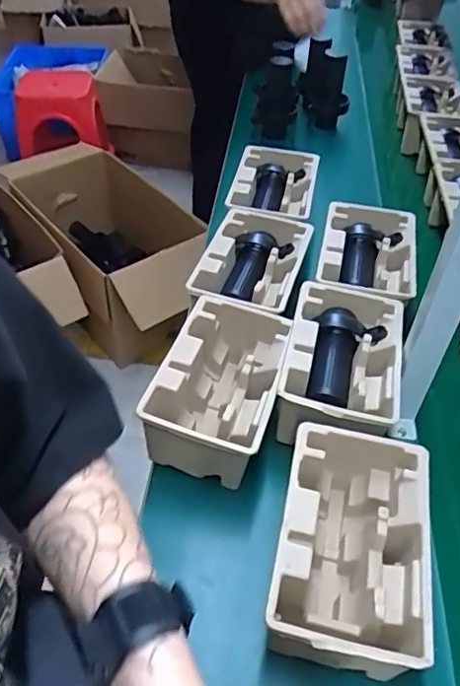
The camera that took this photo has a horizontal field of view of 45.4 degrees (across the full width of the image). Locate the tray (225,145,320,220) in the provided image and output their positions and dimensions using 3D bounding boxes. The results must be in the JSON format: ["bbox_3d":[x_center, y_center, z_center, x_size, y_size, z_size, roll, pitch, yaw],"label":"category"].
[{"bbox_3d":[0.079,-0.279,0.998,0.147,0.059,0.232,10,45,6],"label":"tray"}]

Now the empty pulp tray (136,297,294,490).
[{"bbox_3d":[-0.009,0.064,0.711,0.138,0.121,0.223,14,45,10],"label":"empty pulp tray"}]

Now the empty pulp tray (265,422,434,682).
[{"bbox_3d":[0.126,0.210,0.581,0.136,0.115,0.247,11,45,7],"label":"empty pulp tray"}]

